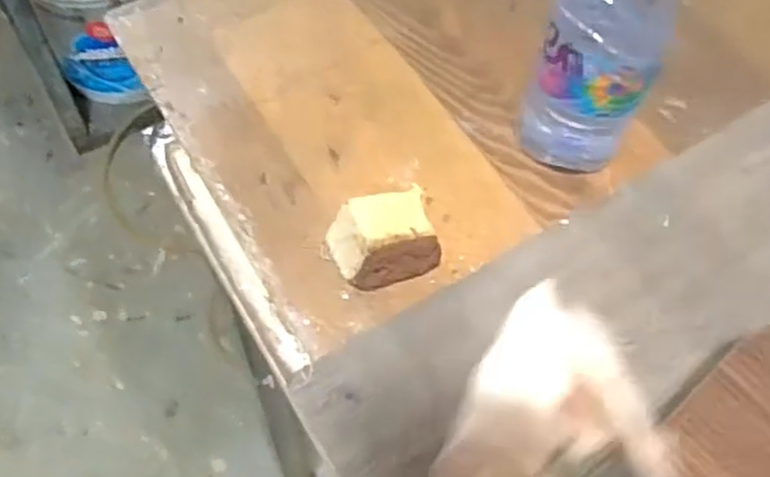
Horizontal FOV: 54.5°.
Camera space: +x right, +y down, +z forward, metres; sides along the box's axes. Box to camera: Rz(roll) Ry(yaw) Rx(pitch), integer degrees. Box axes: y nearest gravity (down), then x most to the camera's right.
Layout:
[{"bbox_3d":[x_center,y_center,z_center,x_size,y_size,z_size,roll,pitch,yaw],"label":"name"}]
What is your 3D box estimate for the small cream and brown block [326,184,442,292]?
[{"bbox_3d":[-0.001,0.002,0.447,0.060,0.053,0.041,-11,61,-9],"label":"small cream and brown block"}]

